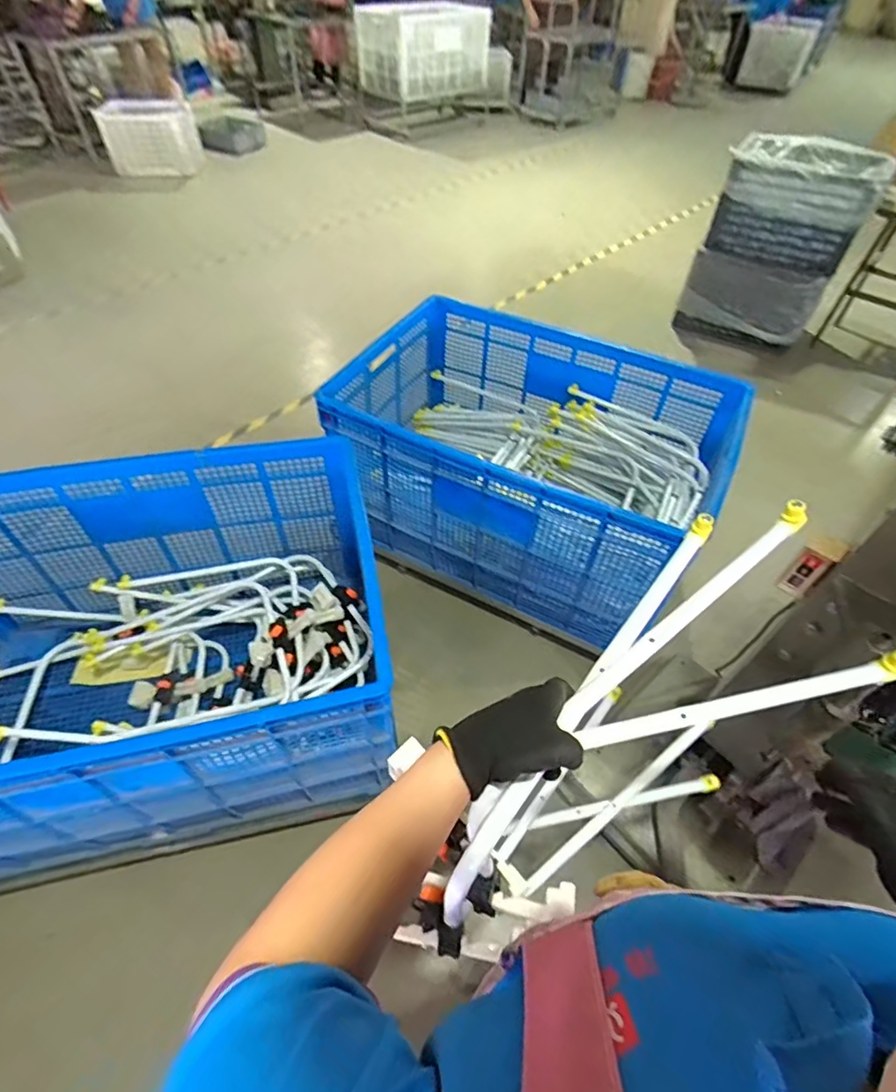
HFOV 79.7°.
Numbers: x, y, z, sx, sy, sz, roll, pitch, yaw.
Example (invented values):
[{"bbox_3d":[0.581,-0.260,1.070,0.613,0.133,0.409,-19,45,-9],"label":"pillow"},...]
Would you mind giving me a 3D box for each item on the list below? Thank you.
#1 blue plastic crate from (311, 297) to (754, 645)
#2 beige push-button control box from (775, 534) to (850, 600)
[{"bbox_3d":[0.247,-0.286,1.818,1.183,0.610,0.817,22,53,15],"label":"blue plastic crate"},{"bbox_3d":[0.595,0.040,0.890,0.042,0.140,0.051,-33,59,-26],"label":"beige push-button control box"}]

